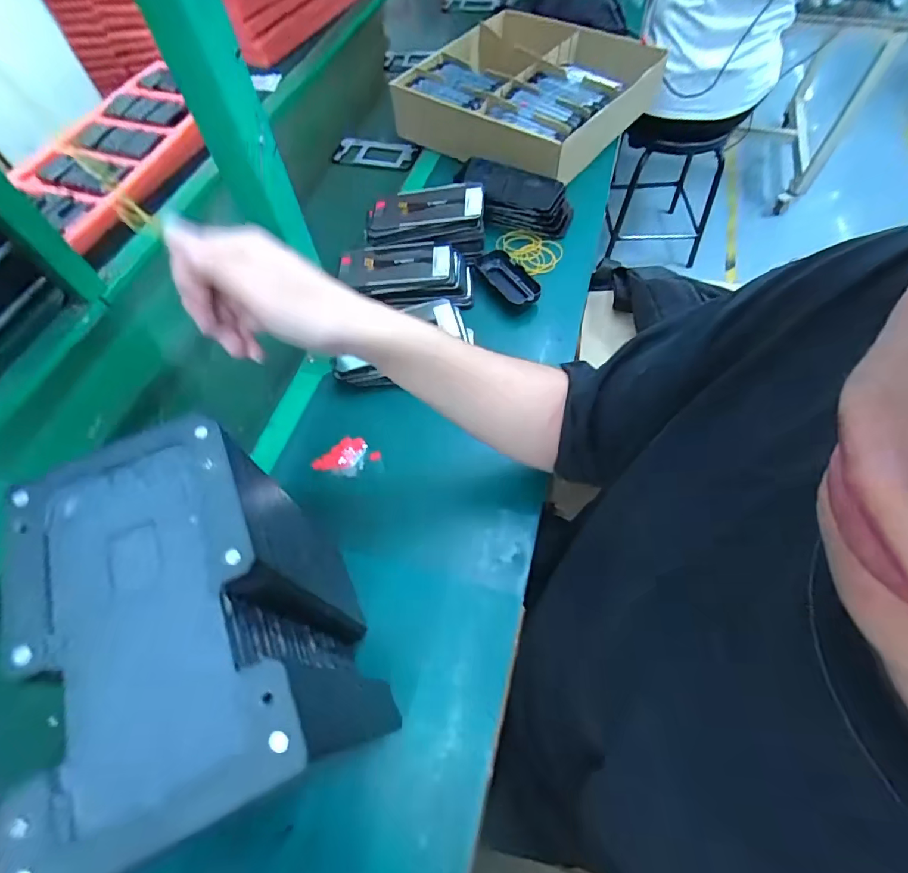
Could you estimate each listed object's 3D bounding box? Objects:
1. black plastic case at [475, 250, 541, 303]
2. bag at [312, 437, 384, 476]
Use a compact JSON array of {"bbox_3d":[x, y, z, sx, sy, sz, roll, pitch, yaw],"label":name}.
[{"bbox_3d":[0.079,-0.222,0.644,0.047,0.023,0.108,-28,63,-13],"label":"black plastic case"},{"bbox_3d":[-0.124,0.024,0.536,0.078,0.010,0.047,2,61,4],"label":"bag"}]

